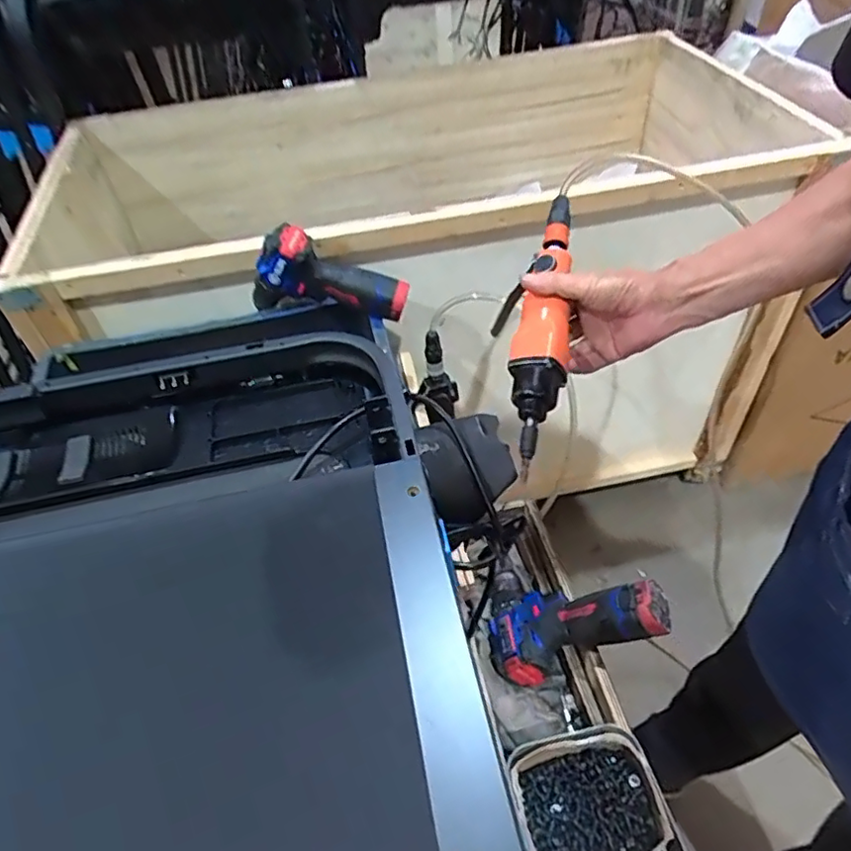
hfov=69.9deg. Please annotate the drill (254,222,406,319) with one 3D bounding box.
[{"bbox_3d":[-0.127,-0.189,0.825,0.203,0.125,0.063,13,48,-8],"label":"drill"}]

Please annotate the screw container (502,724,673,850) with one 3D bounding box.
[{"bbox_3d":[0.142,0.334,0.539,0.120,0.047,0.111,-3,48,3],"label":"screw container"}]

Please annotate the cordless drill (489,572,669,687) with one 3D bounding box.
[{"bbox_3d":[0.160,0.208,0.660,0.195,0.056,0.121,-23,38,34],"label":"cordless drill"}]

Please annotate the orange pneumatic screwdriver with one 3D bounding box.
[{"bbox_3d":[0.102,-0.099,0.588,0.070,0.058,0.281,6,67,10],"label":"orange pneumatic screwdriver"}]

